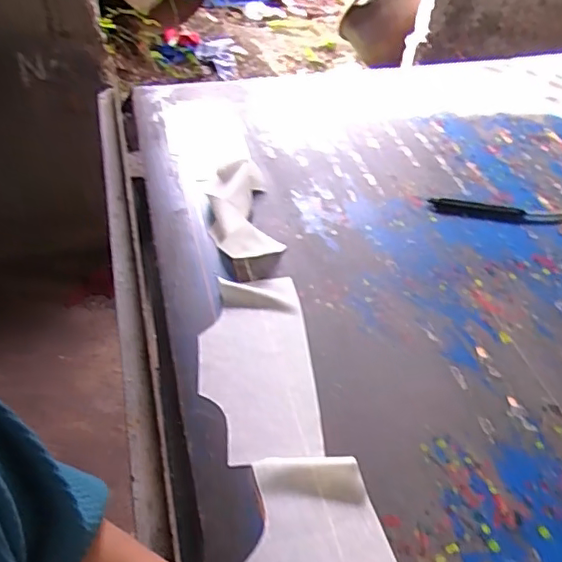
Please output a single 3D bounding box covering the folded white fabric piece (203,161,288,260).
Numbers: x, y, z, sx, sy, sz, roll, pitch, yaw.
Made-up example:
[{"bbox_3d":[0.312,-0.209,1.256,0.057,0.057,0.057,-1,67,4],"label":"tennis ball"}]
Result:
[{"bbox_3d":[-0.063,-0.115,0.894,0.104,0.037,0.218,-8,44,-12],"label":"folded white fabric piece"}]

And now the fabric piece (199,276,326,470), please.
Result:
[{"bbox_3d":[-0.031,0.096,0.708,0.134,0.015,0.265,-2,43,-6],"label":"fabric piece"}]

